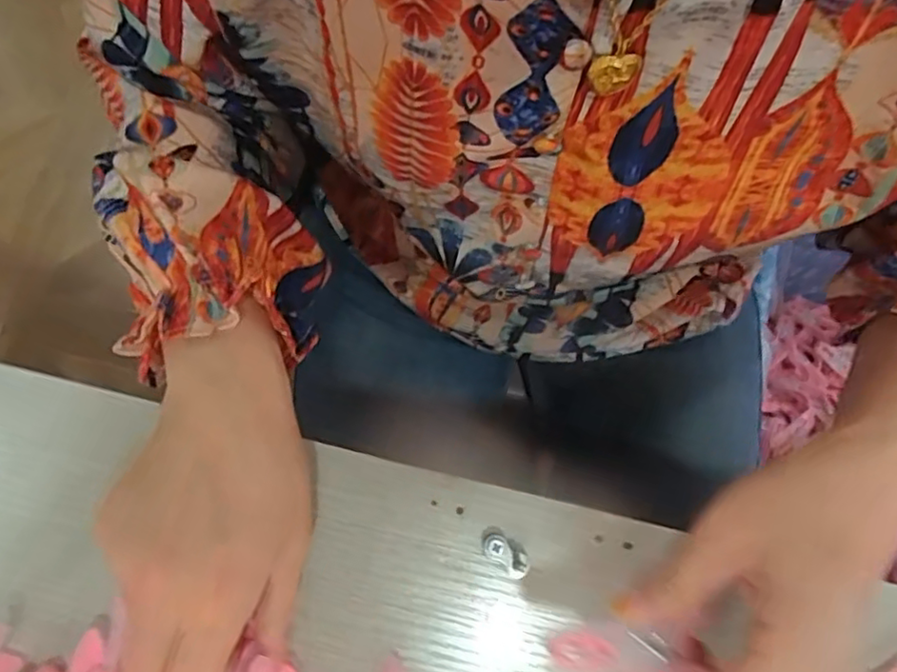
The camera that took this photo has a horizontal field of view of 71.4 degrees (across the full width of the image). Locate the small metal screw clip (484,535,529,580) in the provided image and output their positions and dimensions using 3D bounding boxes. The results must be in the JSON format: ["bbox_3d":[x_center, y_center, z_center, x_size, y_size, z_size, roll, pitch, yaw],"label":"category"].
[{"bbox_3d":[0.027,0.104,0.297,0.024,0.015,0.011,40,79,10],"label":"small metal screw clip"}]

